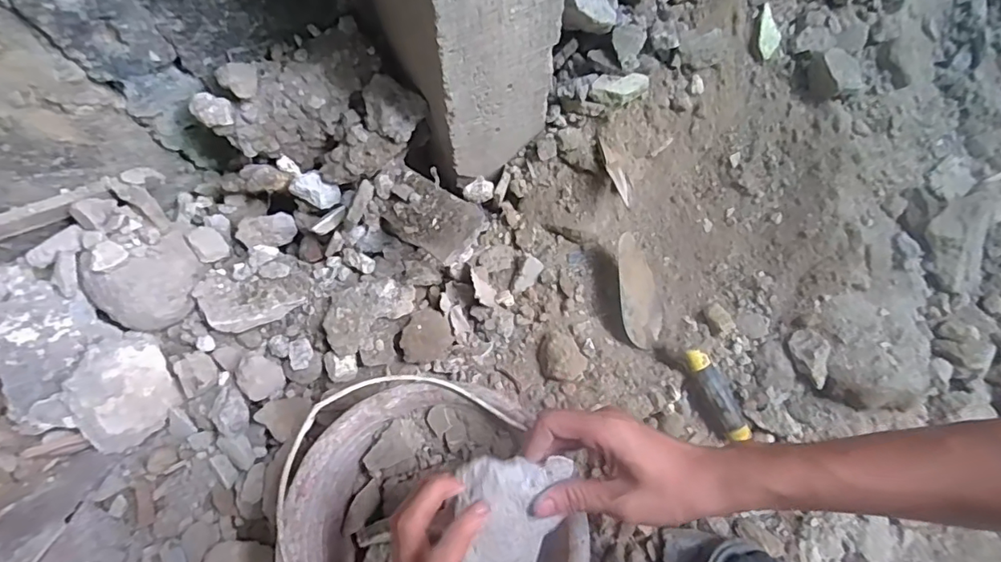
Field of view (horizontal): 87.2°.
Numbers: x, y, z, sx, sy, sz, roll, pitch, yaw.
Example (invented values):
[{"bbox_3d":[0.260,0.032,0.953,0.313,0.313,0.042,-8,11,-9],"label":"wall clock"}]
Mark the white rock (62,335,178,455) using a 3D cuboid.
[{"bbox_3d":[-0.400,0.116,0.561,0.077,0.078,0.114,-21,71,-8],"label":"white rock"}]

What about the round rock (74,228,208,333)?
[{"bbox_3d":[-0.385,0.004,0.571,0.110,0.074,0.089,-30,73,-11],"label":"round rock"}]

